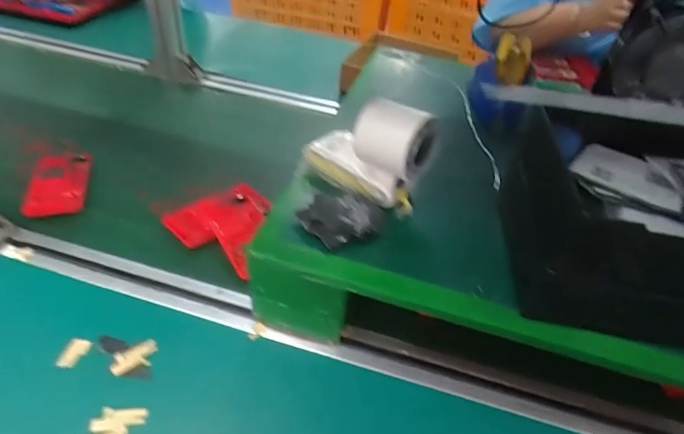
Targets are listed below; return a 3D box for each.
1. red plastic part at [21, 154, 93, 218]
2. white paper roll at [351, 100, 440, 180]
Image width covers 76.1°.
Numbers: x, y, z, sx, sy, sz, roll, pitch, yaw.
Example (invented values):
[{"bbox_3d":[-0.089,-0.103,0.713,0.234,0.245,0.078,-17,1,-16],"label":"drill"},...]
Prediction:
[{"bbox_3d":[-0.358,-0.043,0.553,0.064,0.012,0.106,-6,44,-14],"label":"red plastic part"},{"bbox_3d":[0.047,-0.071,0.389,0.068,0.055,0.055,23,44,16],"label":"white paper roll"}]

